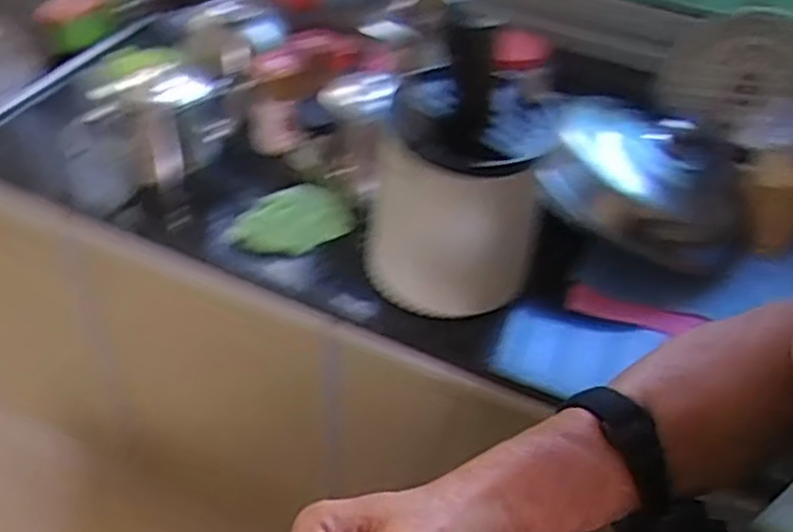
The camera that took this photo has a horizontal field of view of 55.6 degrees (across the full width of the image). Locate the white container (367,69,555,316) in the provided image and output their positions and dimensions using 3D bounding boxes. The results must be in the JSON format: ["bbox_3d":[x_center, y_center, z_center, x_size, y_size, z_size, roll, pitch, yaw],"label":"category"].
[{"bbox_3d":[0.075,-0.073,0.813,0.162,0.221,0.140,10,44,5],"label":"white container"}]

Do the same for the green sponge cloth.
[{"bbox_3d":[-0.128,-0.055,0.911,0.147,0.070,0.035,-14,7,-26],"label":"green sponge cloth"}]

